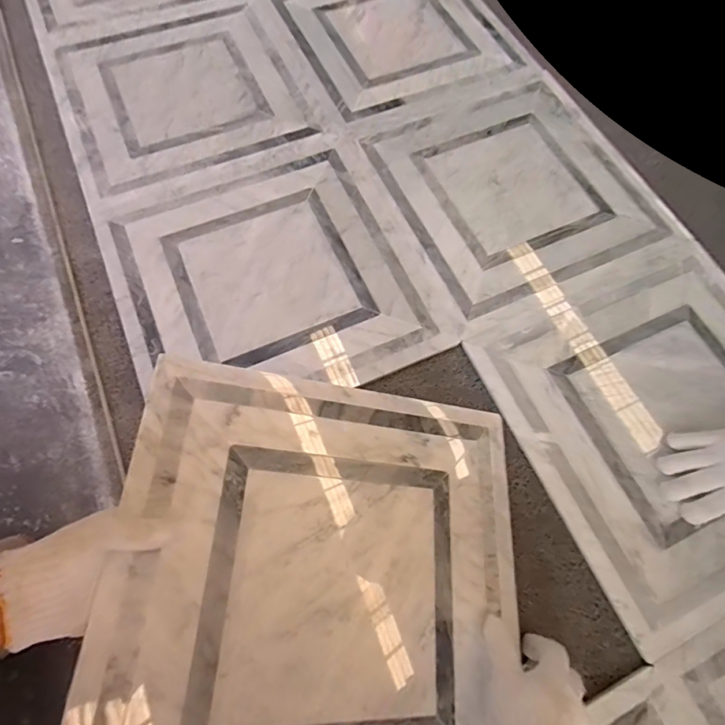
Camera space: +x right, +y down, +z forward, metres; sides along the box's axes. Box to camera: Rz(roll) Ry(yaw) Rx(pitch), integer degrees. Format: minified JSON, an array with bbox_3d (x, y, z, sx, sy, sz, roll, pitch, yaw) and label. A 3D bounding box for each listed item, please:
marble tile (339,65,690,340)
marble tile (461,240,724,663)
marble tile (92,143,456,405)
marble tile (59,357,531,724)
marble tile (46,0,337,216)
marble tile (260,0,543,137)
[{"bbox_3d":[0.231,-0.280,0.686,0.404,0.018,0.398,-23,71,-11],"label":"marble tile"},{"bbox_3d":[0.393,0.067,0.544,0.385,0.015,0.395,-23,71,-11],"label":"marble tile"},{"bbox_3d":[-0.134,-0.124,0.607,0.384,0.015,0.388,-22,71,-11],"label":"marble tile"},{"bbox_3d":[-0.019,0.209,0.407,0.396,0.011,0.389,12,64,-18],"label":"marble tile"},{"bbox_3d":[-0.304,-0.468,0.738,0.371,0.015,0.407,-23,71,-11],"label":"marble tile"},{"bbox_3d":[0.057,-0.622,0.813,0.391,0.011,0.410,-22,71,-10],"label":"marble tile"}]

